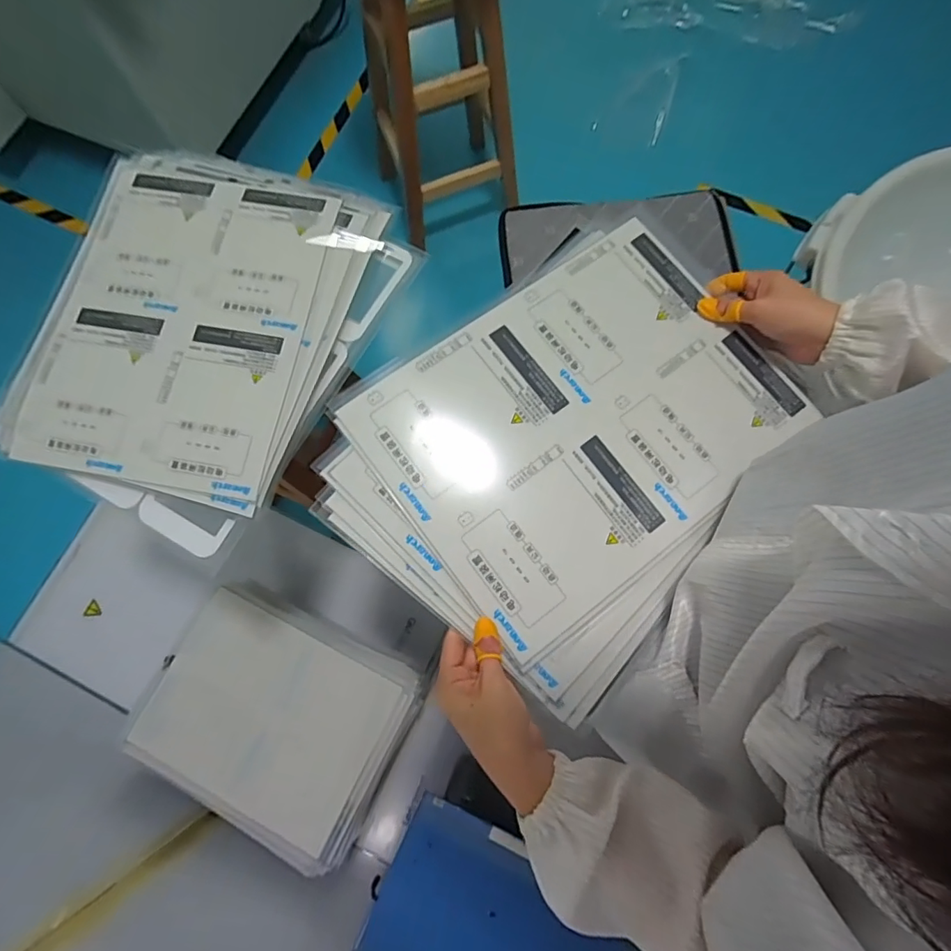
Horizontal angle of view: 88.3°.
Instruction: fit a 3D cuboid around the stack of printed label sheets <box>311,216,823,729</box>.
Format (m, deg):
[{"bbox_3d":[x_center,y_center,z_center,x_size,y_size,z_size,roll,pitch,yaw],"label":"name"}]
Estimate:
[{"bbox_3d":[0.086,-0.044,0.454,0.321,0.035,0.405,39,80,10],"label":"stack of printed label sheets"}]

